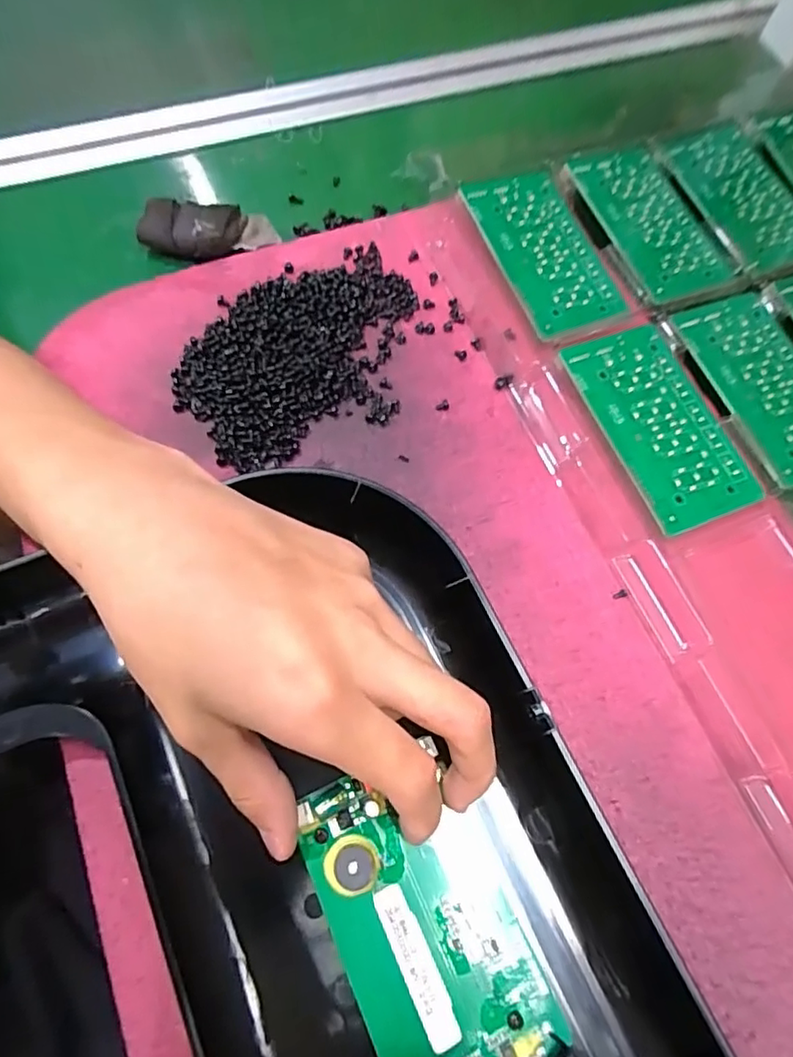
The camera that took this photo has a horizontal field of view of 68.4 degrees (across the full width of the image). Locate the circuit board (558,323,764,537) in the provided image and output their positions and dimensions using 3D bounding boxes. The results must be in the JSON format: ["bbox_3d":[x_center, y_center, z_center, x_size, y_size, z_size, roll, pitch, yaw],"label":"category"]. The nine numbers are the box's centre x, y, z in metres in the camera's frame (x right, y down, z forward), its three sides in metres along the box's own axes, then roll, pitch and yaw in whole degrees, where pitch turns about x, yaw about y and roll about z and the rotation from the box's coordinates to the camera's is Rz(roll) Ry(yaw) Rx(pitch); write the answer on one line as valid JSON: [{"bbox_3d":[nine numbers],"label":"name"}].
[{"bbox_3d":[0.128,-0.052,0.285,0.058,0.004,0.106,-20,73,-14],"label":"circuit board"}]

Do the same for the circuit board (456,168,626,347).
[{"bbox_3d":[0.081,-0.152,0.317,0.059,0.008,0.103,-21,71,-11],"label":"circuit board"}]

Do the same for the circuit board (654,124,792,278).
[{"bbox_3d":[0.210,-0.202,0.355,0.063,0.004,0.107,-22,74,-11],"label":"circuit board"}]

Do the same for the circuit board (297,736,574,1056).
[{"bbox_3d":[0.011,0.136,0.201,0.062,0.008,0.104,-22,72,-11],"label":"circuit board"}]

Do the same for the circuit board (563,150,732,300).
[{"bbox_3d":[0.147,-0.178,0.337,0.059,0.006,0.102,-21,71,-11],"label":"circuit board"}]

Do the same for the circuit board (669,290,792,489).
[{"bbox_3d":[0.190,-0.074,0.299,0.058,0.004,0.105,-19,71,-10],"label":"circuit board"}]

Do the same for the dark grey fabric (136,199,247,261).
[{"bbox_3d":[-0.112,-0.164,0.320,0.054,0.020,0.028,7,69,0],"label":"dark grey fabric"}]

